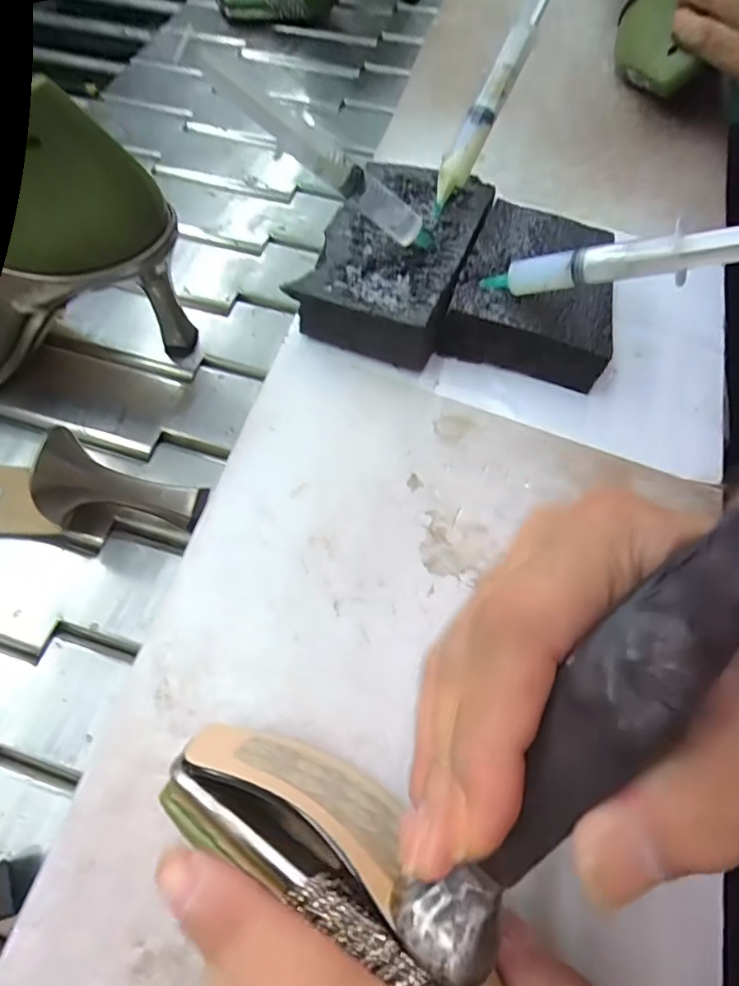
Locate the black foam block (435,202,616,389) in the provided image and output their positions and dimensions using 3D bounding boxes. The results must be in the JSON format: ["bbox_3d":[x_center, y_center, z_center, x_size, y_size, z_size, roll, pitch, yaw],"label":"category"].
[{"bbox_3d":[0.090,-0.116,0.320,0.086,0.036,0.103,10,64,3],"label":"black foam block"}]

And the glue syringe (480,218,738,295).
[{"bbox_3d":[0.117,-0.107,0.257,0.138,0.021,0.013,8,58,40],"label":"glue syringe"}]

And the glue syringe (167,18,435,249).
[{"bbox_3d":[-0.022,-0.164,0.271,0.145,0.019,0.016,25,59,-30],"label":"glue syringe"}]

